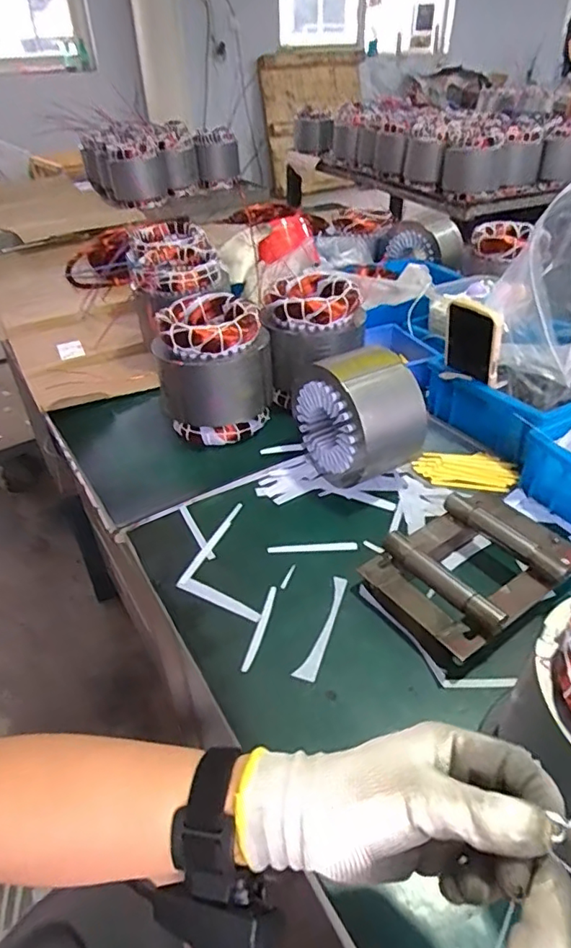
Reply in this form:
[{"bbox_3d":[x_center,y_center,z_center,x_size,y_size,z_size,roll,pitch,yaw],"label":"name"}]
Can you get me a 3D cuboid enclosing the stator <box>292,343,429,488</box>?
[{"bbox_3d":[0.089,-0.068,0.662,0.103,0.152,0.139,-24,44,-25],"label":"stator"}]

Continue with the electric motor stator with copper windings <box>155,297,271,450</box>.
[{"bbox_3d":[-0.091,-0.139,0.741,0.140,0.162,0.129,-1,39,2],"label":"electric motor stator with copper windings"}]

